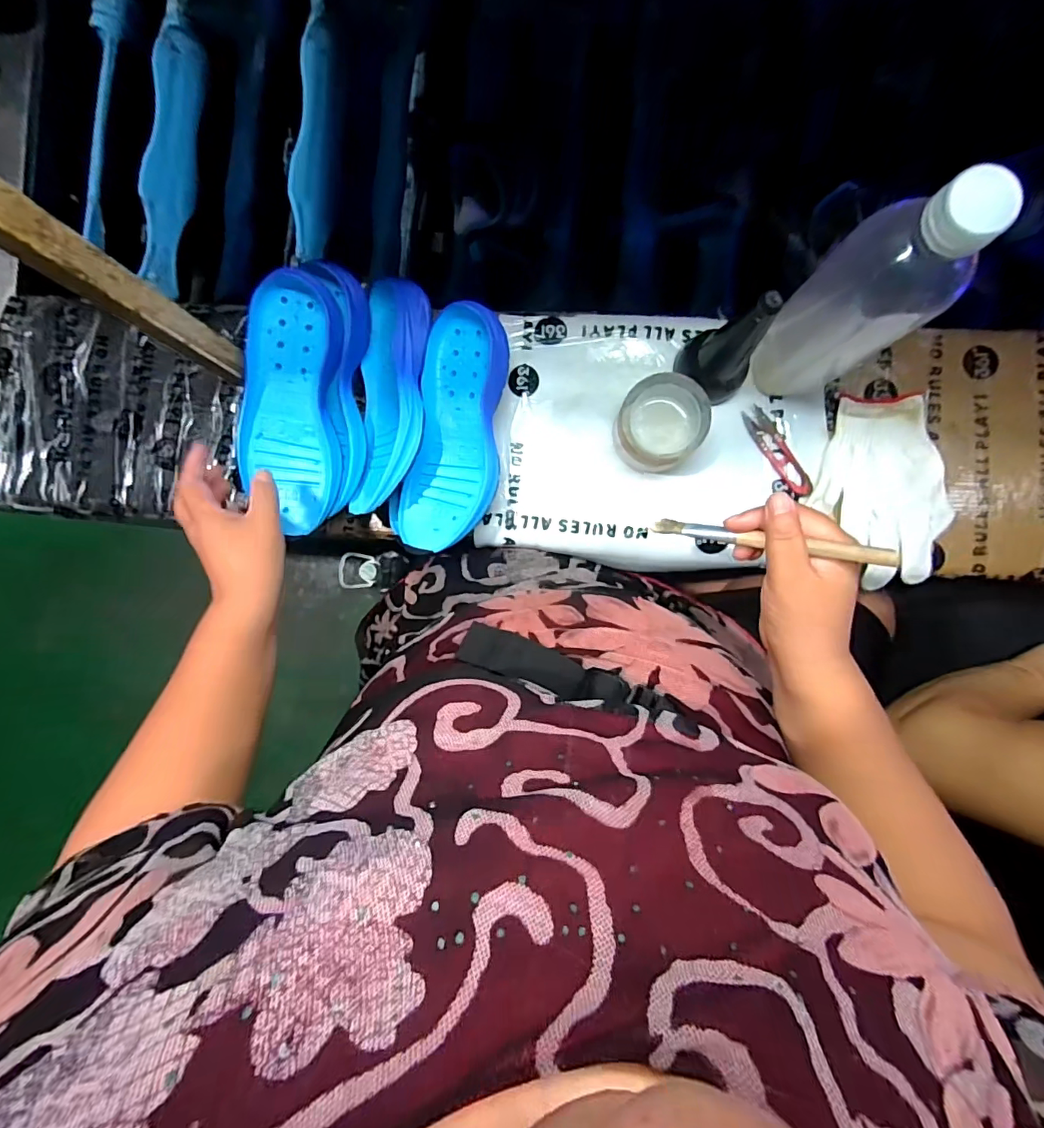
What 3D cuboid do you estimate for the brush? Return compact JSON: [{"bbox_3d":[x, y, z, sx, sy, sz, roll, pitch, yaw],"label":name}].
[{"bbox_3d":[0.163,-0.017,0.342,0.156,0.007,0.011,13,90,38],"label":"brush"}]

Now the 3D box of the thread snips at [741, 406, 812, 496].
[{"bbox_3d":[0.259,-0.114,0.501,0.027,0.008,0.101,-33,88,2],"label":"thread snips"}]

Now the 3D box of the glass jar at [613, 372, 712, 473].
[{"bbox_3d":[0.132,-0.133,0.491,0.086,0.050,0.091,33,91,3],"label":"glass jar"}]

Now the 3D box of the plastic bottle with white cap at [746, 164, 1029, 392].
[{"bbox_3d":[0.265,-0.204,0.393,0.064,0.238,0.083,-38,88,2],"label":"plastic bottle with white cap"}]

